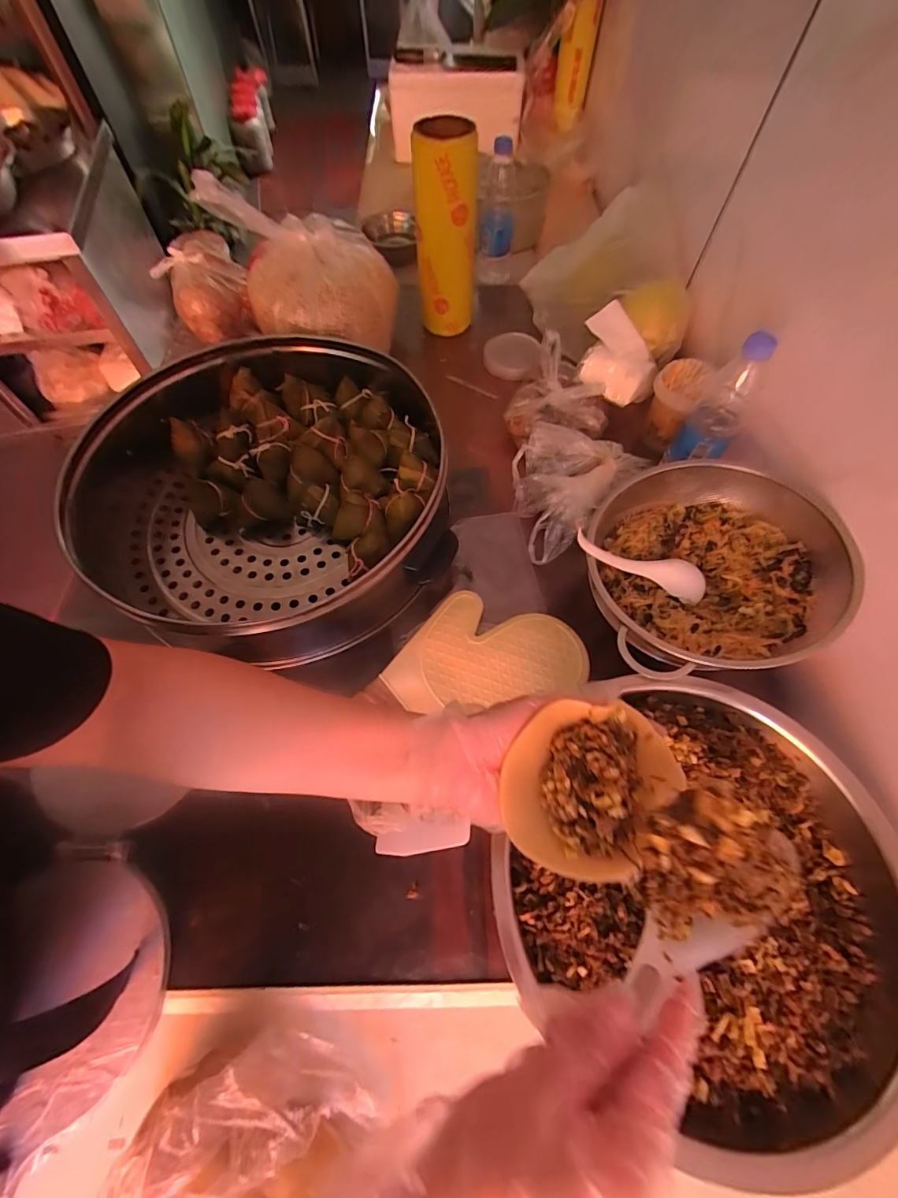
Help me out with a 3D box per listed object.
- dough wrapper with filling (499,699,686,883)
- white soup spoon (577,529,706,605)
[{"bbox_3d":[0.096,0.124,0.310,0.104,0.032,0.121,37,68,17],"label":"dough wrapper with filling"},{"bbox_3d":[0.212,-0.037,0.497,0.180,0.030,0.040,15,61,-15],"label":"white soup spoon"}]

